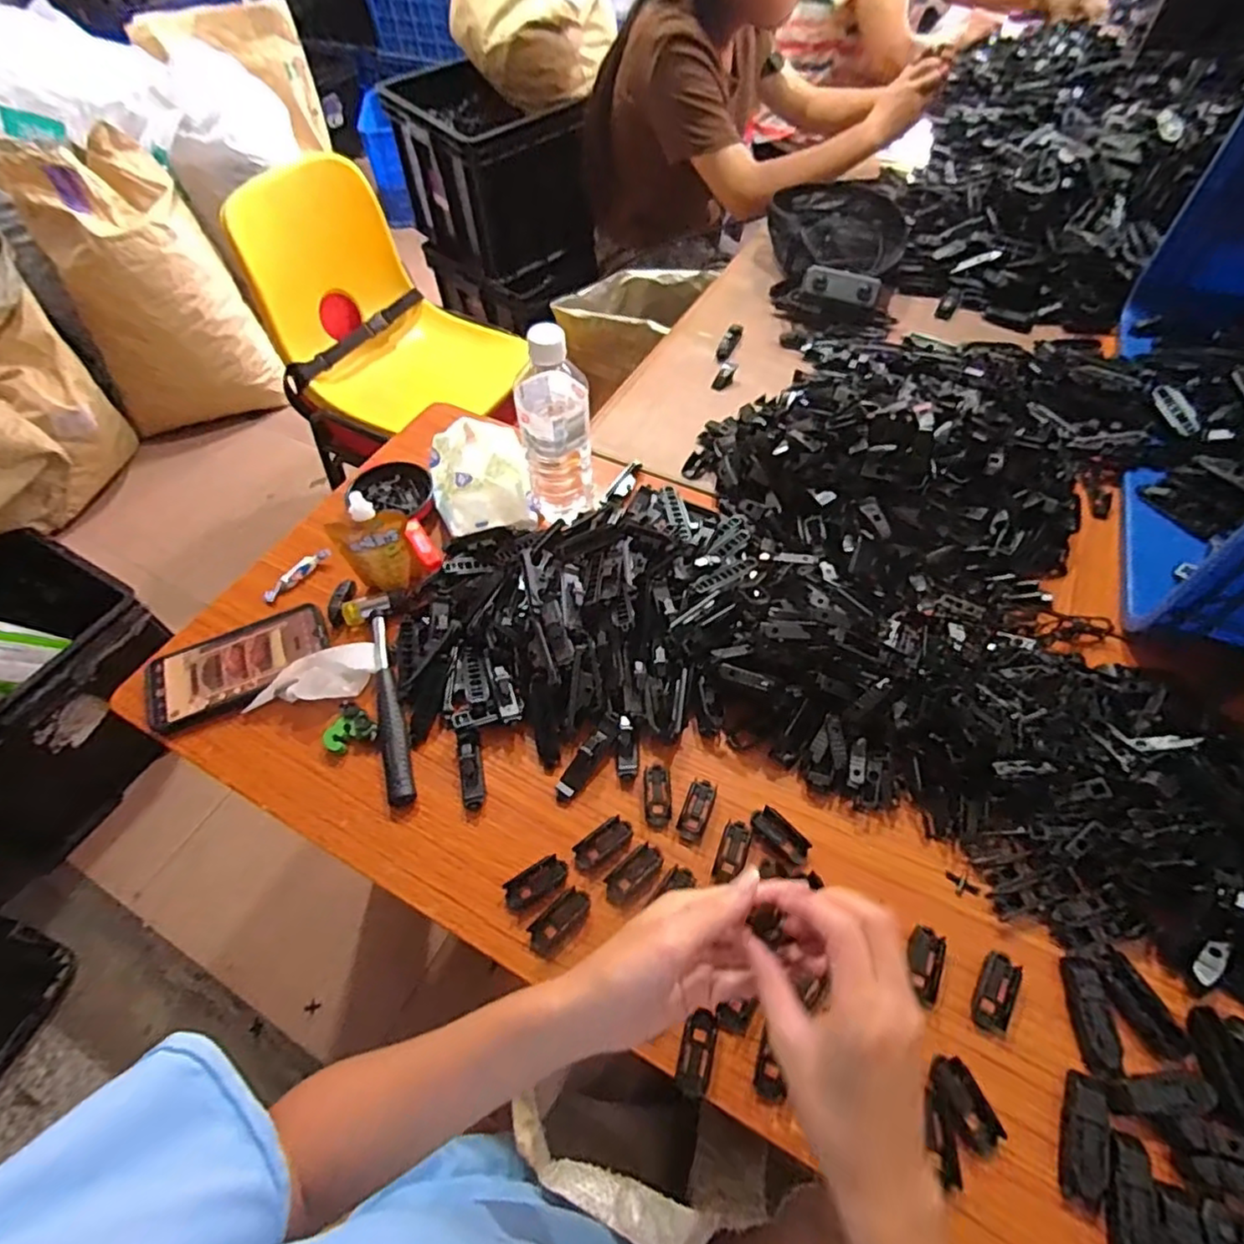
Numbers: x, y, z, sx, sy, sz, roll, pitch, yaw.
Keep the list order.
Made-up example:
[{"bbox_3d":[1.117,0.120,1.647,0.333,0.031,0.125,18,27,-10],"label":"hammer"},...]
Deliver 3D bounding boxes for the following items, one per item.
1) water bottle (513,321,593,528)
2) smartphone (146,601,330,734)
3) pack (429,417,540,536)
[{"bbox_3d":[-0.064,-0.184,0.632,0.069,0.207,0.071,-8,55,-2],"label":"water bottle"},{"bbox_3d":[-0.360,0.038,0.602,0.158,0.017,0.085,-20,62,-12],"label":"smartphone"},{"bbox_3d":[-0.156,-0.166,0.712,0.103,0.056,0.148,-14,56,-6],"label":"pack"}]

